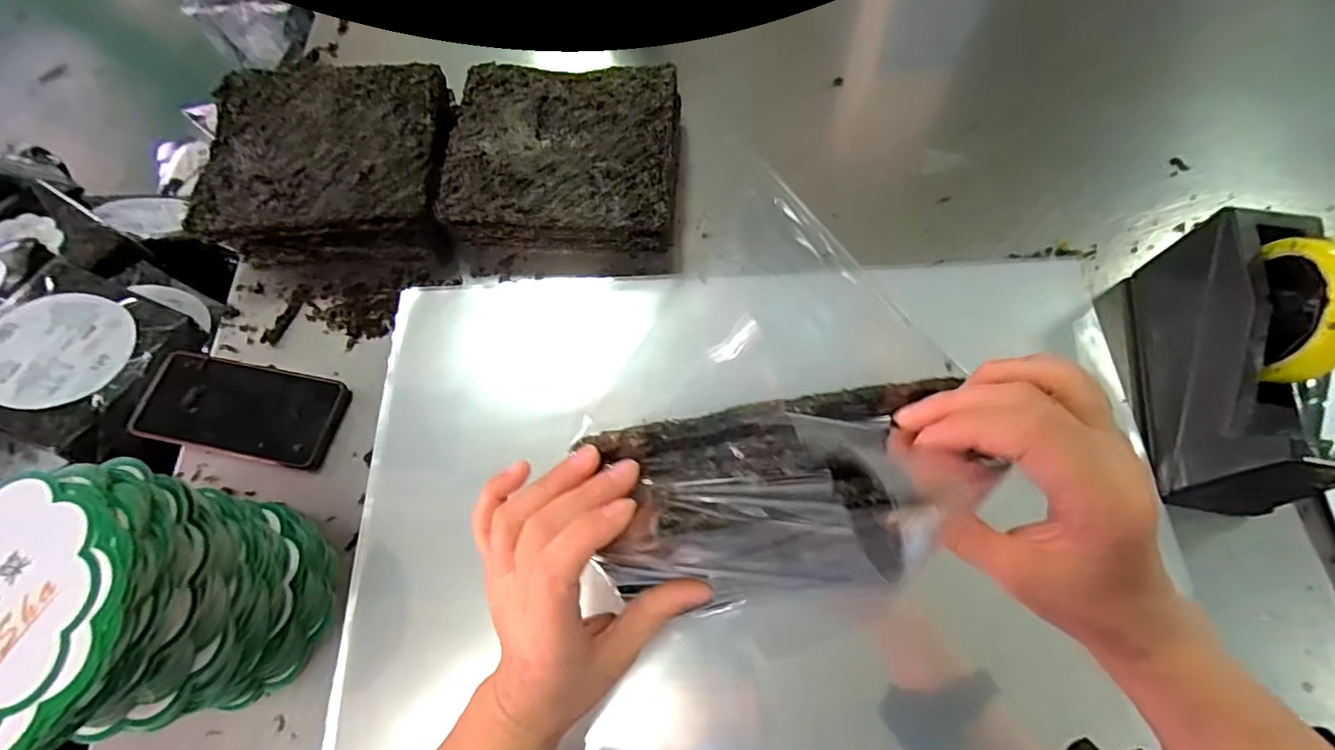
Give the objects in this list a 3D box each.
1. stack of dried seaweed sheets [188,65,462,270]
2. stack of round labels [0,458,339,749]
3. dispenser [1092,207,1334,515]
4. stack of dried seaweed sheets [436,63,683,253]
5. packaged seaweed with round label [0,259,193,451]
[{"bbox_3d":[-0.308,-0.200,0.544,0.208,0.077,0.192,-2,67,2],"label":"stack of dried seaweed sheets"},{"bbox_3d":[-0.331,0.144,0.355,0.154,0.164,0.146,-18,67,-4],"label":"stack of round labels"},{"bbox_3d":[0.408,-0.016,0.402,0.066,0.123,0.204,4,68,5],"label":"dispenser"},{"bbox_3d":[-0.089,-0.205,0.541,0.216,0.060,0.188,5,68,5],"label":"stack of dried seaweed sheets"},{"bbox_3d":[-0.727,-0.031,0.676,0.209,0.068,0.199,16,69,10],"label":"packaged seaweed with round label"}]

